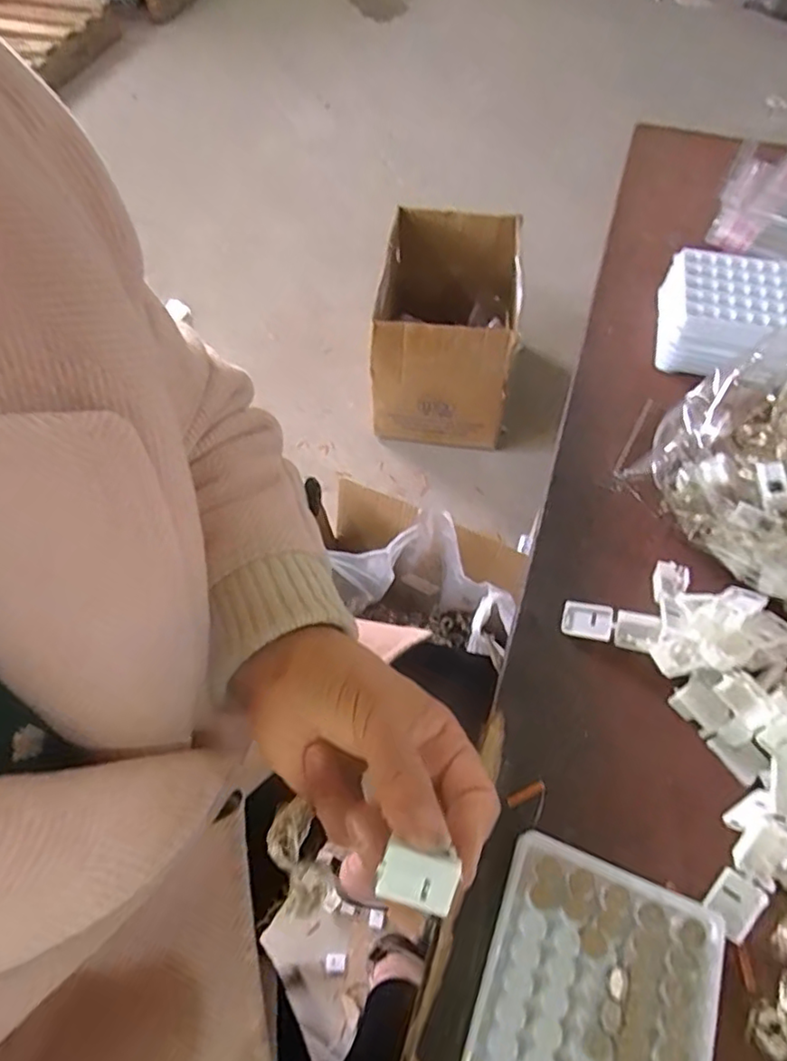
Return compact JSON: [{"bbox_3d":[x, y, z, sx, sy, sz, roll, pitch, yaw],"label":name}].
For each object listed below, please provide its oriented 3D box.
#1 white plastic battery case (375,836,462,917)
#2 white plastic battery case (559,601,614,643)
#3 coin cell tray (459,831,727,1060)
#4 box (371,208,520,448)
[{"bbox_3d":[0.010,0.122,0.216,0.025,0.011,0.021,14,95,5],"label":"white plastic battery case"},{"bbox_3d":[0.115,0.054,0.361,0.028,0.010,0.021,15,63,9],"label":"white plastic battery case"},{"bbox_3d":[0.083,0.214,0.259,0.094,0.017,0.129,19,64,11],"label":"coin cell tray"},{"bbox_3d":[0.113,-0.440,1.296,0.273,0.273,0.425,5,62,4],"label":"box"}]

